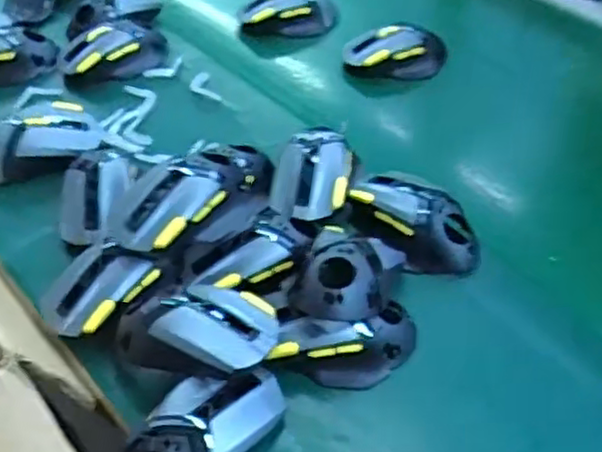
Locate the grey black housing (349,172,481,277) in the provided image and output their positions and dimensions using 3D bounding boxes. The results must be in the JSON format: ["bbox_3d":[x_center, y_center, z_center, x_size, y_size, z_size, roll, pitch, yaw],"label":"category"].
[{"bbox_3d":[0.093,-0.005,0.564,0.073,0.042,0.108,-28,53,-25],"label":"grey black housing"}]

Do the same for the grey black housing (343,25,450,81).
[{"bbox_3d":[0.104,-0.183,0.756,0.117,0.042,0.056,-13,48,-14],"label":"grey black housing"}]

